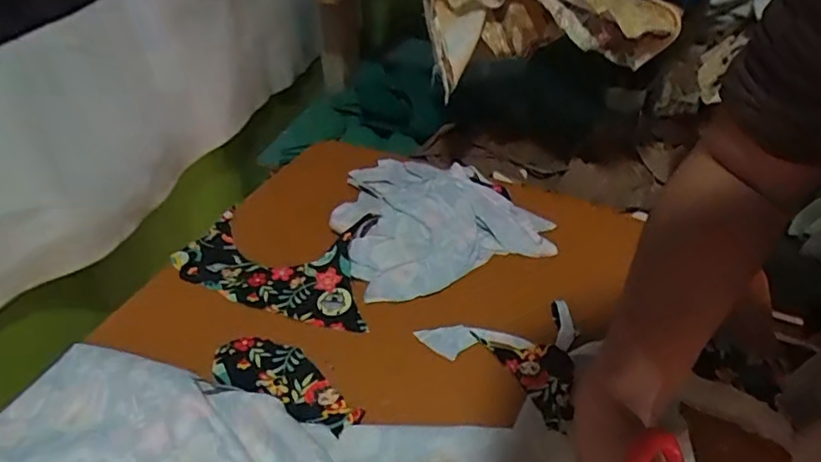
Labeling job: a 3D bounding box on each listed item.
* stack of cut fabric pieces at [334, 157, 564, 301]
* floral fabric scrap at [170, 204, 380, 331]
[{"bbox_3d":[0.017,-0.024,0.555,0.182,0.026,0.180,-15,45,-18],"label":"stack of cut fabric pieces"},{"bbox_3d":[-0.118,0.023,0.496,0.167,0.021,0.114,5,42,3],"label":"floral fabric scrap"}]

